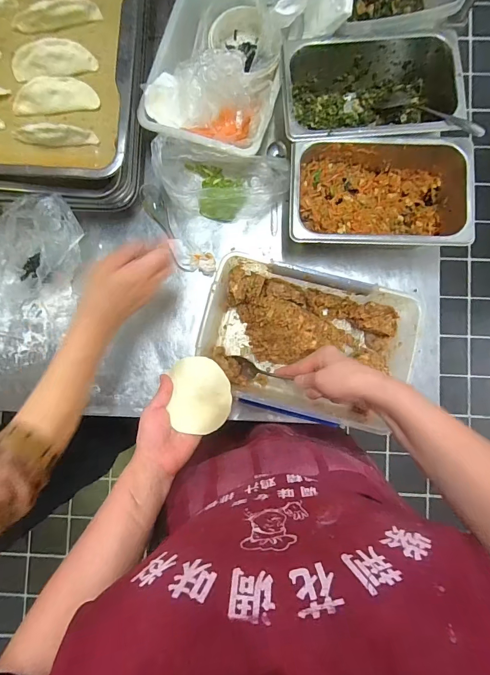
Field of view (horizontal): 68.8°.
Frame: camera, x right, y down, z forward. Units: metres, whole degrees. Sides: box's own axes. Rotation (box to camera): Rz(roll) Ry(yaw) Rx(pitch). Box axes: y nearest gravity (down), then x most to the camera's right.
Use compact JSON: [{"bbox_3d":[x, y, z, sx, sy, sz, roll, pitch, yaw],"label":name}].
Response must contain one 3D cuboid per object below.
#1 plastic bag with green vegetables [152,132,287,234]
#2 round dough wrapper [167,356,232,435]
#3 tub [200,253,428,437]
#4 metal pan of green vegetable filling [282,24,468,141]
[{"bbox_3d":[-0.035,-0.256,0.567,0.205,0.110,0.114,-10,86,2],"label":"plastic bag with green vegetables"},{"bbox_3d":[-0.060,0.078,0.487,0.080,0.008,0.100,-2,86,2],"label":"round dough wrapper"},{"bbox_3d":[0.088,0.005,0.564,0.292,0.099,0.198,15,87,3],"label":"tub"},{"bbox_3d":[0.197,-0.374,0.569,0.274,0.087,0.164,-4,86,2],"label":"metal pan of green vegetable filling"}]

